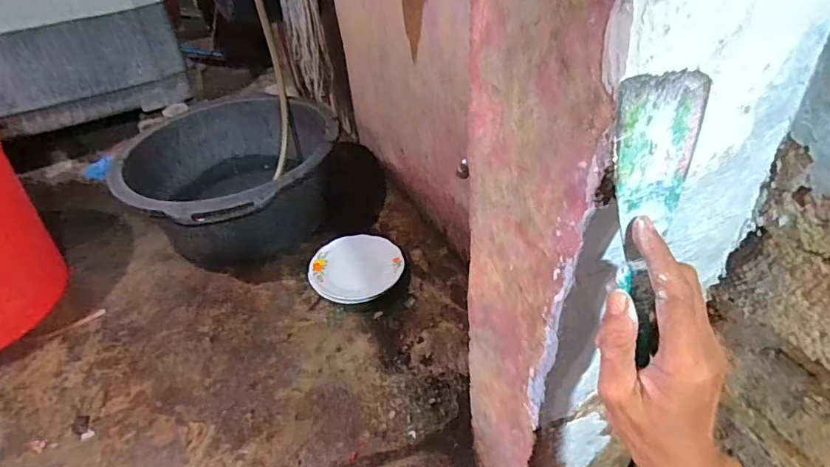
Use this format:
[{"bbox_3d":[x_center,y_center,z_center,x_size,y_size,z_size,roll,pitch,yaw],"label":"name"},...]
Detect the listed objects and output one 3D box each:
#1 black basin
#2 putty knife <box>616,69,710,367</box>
[{"bbox_3d":[-0.503,-0.149,1.391,0.563,0.274,0.665,-16,41,-12],"label":"black basin"},{"bbox_3d":[0.130,-0.006,0.272,0.044,0.154,0.016,-4,19,2],"label":"putty knife"}]

